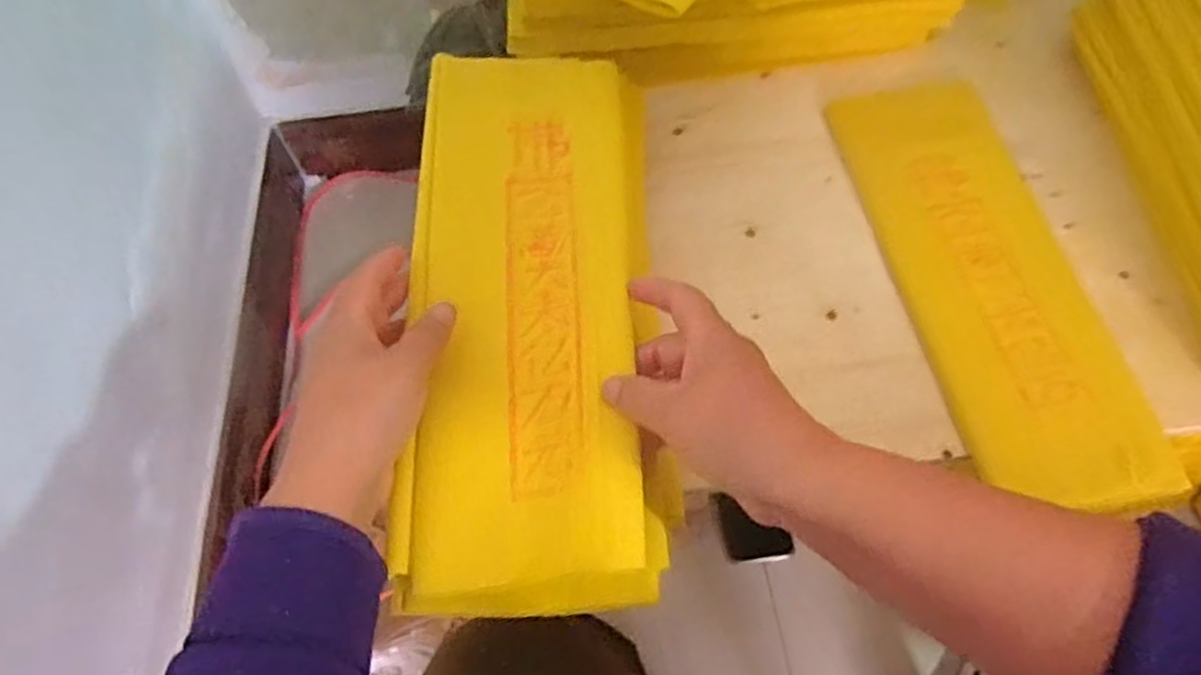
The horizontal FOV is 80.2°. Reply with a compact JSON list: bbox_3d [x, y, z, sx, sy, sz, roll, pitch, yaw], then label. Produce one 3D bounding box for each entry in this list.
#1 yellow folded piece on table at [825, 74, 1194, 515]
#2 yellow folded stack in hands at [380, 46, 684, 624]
[{"bbox_3d":[0.273,-0.052,0.516,0.120,0.022,0.350,-7,60,-1],"label":"yellow folded piece on table"},{"bbox_3d":[-0.039,-0.034,0.415,0.135,0.039,0.359,-4,59,0],"label":"yellow folded stack in hands"}]

